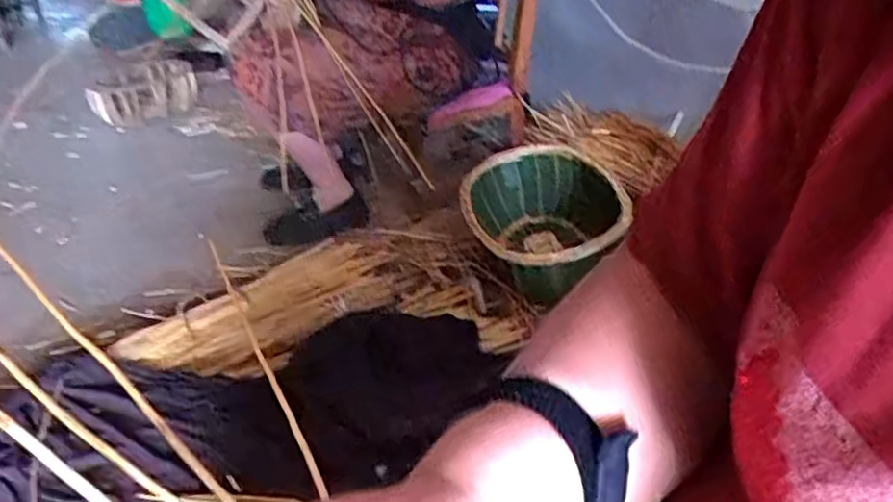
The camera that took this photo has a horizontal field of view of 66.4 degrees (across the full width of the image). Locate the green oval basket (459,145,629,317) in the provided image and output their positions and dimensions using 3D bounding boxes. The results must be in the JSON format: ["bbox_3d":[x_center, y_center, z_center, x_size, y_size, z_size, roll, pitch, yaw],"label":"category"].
[{"bbox_3d":[0.204,-0.063,1.461,0.327,0.179,0.422,0,32,10],"label":"green oval basket"}]

